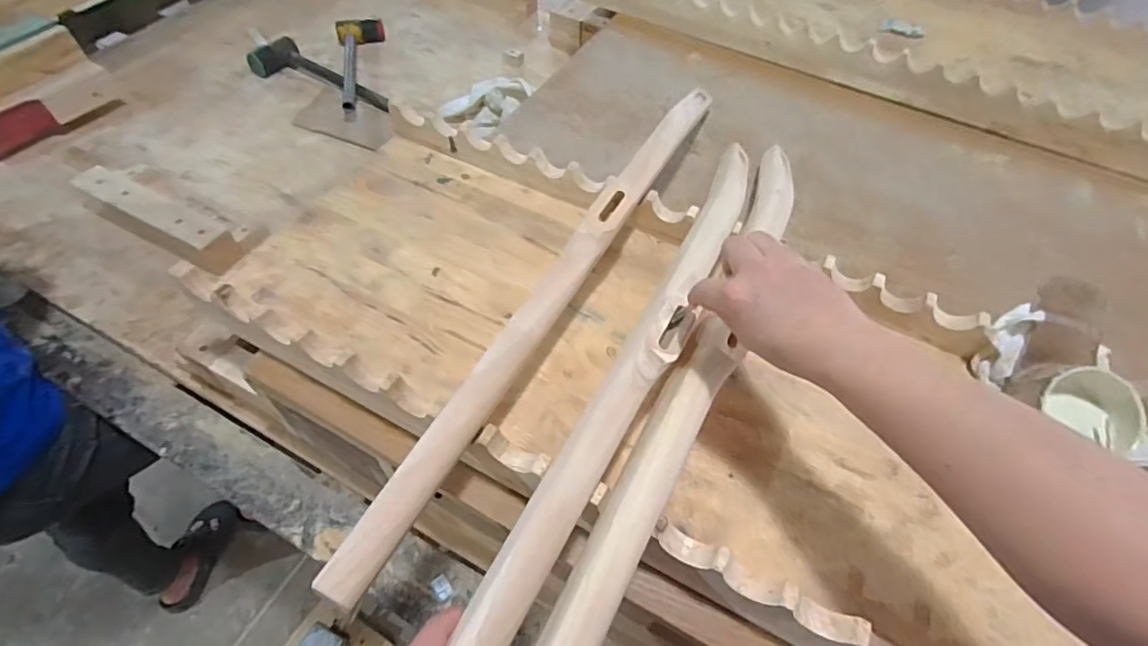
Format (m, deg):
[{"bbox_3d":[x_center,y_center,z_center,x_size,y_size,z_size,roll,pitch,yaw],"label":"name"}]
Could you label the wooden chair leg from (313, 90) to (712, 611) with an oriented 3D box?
[{"bbox_3d":[-0.002,-0.052,0.542,0.033,0.033,0.660,25,57,16],"label":"wooden chair leg"}]

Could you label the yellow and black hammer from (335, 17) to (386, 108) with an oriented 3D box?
[{"bbox_3d":[-0.421,-0.520,1.144,0.098,0.050,0.321,-12,56,-11],"label":"yellow and black hammer"}]

